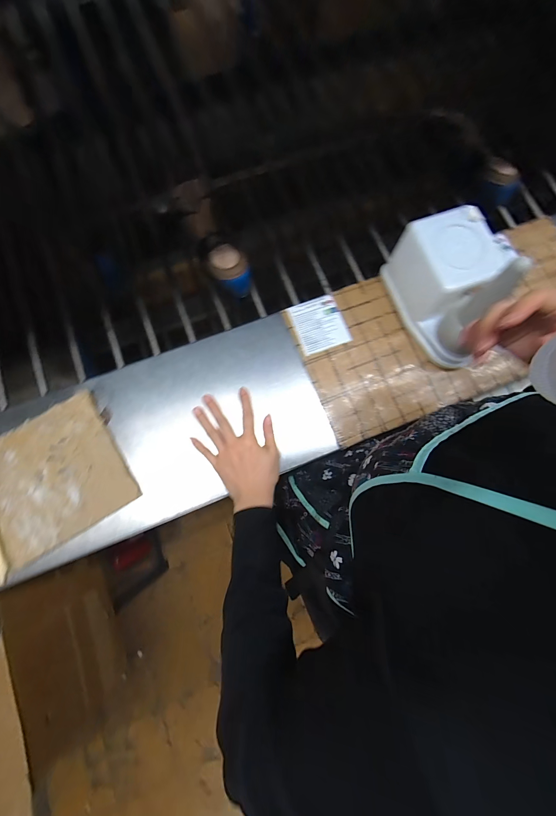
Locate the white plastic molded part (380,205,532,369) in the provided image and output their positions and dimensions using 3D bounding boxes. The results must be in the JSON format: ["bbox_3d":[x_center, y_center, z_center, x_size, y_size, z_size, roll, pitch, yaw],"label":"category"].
[{"bbox_3d":[0.244,-0.167,0.406,0.112,0.116,0.183,-31,81,-7],"label":"white plastic molded part"}]

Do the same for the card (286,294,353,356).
[{"bbox_3d":[0.064,-0.131,0.461,0.076,0.004,0.085,-21,80,-5],"label":"card"}]

